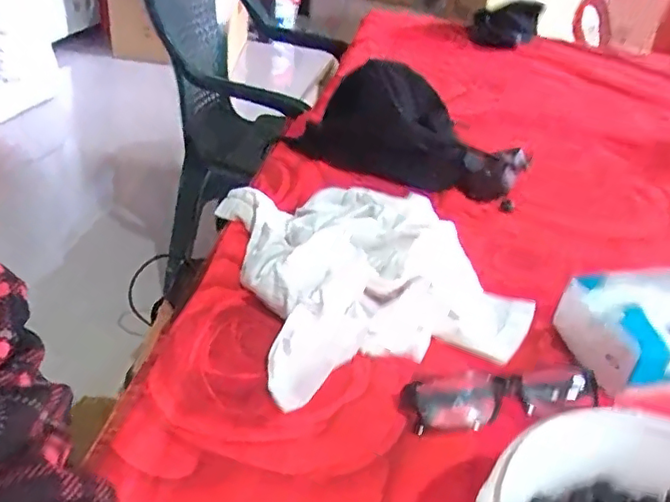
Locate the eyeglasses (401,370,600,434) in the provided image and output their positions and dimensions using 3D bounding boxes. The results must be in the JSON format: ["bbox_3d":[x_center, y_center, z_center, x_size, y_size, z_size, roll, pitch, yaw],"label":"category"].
[{"bbox_3d":[0.111,0.097,0.406,0.132,0.027,0.041,-1,34,-14],"label":"eyeglasses"}]

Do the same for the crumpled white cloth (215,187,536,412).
[{"bbox_3d":[0.029,0.003,0.505,0.225,0.059,0.259,-5,36,-20],"label":"crumpled white cloth"}]

